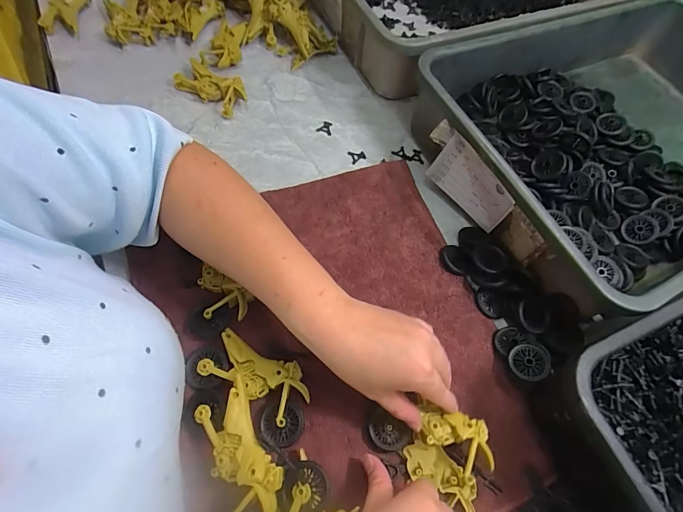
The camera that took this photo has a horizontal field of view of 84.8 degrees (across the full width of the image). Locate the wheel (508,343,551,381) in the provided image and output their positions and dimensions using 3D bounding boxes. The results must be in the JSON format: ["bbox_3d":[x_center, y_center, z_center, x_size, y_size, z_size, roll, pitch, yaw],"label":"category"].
[{"bbox_3d":[0.181,0.102,0.361,0.035,0.008,0.037,30,68,36],"label":"wheel"}]

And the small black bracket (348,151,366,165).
[{"bbox_3d":[0.021,-0.132,0.493,0.021,0.004,0.021,-14,65,-14],"label":"small black bracket"}]

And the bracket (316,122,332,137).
[{"bbox_3d":[-0.022,-0.175,0.510,0.020,0.006,0.023,14,62,0],"label":"bracket"}]

